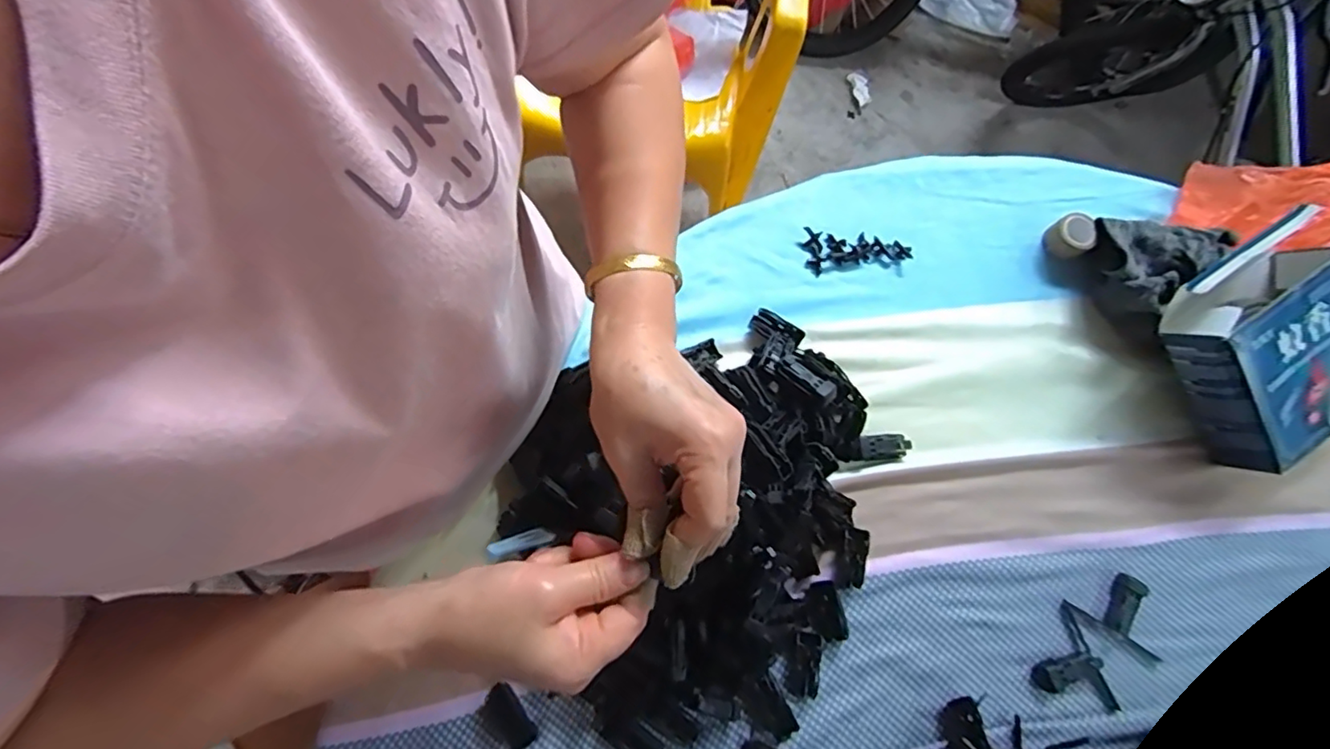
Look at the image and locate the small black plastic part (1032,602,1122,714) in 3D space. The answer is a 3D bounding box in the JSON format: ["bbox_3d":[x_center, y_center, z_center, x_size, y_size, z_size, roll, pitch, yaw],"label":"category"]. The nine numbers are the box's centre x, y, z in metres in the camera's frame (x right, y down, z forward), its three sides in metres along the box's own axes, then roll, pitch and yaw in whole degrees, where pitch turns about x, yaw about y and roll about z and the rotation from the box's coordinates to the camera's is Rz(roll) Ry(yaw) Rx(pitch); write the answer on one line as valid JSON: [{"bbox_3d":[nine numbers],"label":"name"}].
[{"bbox_3d":[0.319,0.234,0.467,0.055,0.013,0.084,-21,77,-7],"label":"small black plastic part"}]

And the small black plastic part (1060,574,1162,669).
[{"bbox_3d":[0.373,0.191,0.481,0.081,0.015,0.053,31,77,6],"label":"small black plastic part"}]

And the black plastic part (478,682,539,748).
[{"bbox_3d":[-0.116,0.256,0.441,0.046,0.011,0.025,42,78,9],"label":"black plastic part"}]

